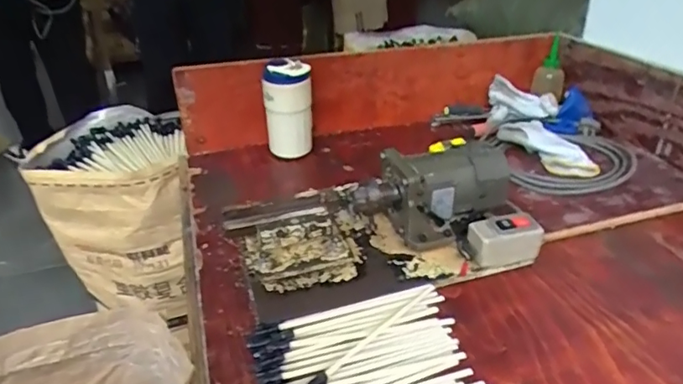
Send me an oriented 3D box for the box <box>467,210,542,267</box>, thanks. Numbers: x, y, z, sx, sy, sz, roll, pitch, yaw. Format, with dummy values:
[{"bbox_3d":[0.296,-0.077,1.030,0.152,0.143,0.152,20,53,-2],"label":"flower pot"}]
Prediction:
[{"bbox_3d":[0.202,0.063,0.652,0.084,0.062,0.044,-7,30,-7],"label":"box"}]

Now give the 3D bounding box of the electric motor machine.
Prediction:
[{"bbox_3d":[0.124,0.002,0.696,0.197,0.100,0.096,-8,30,-10],"label":"electric motor machine"}]

